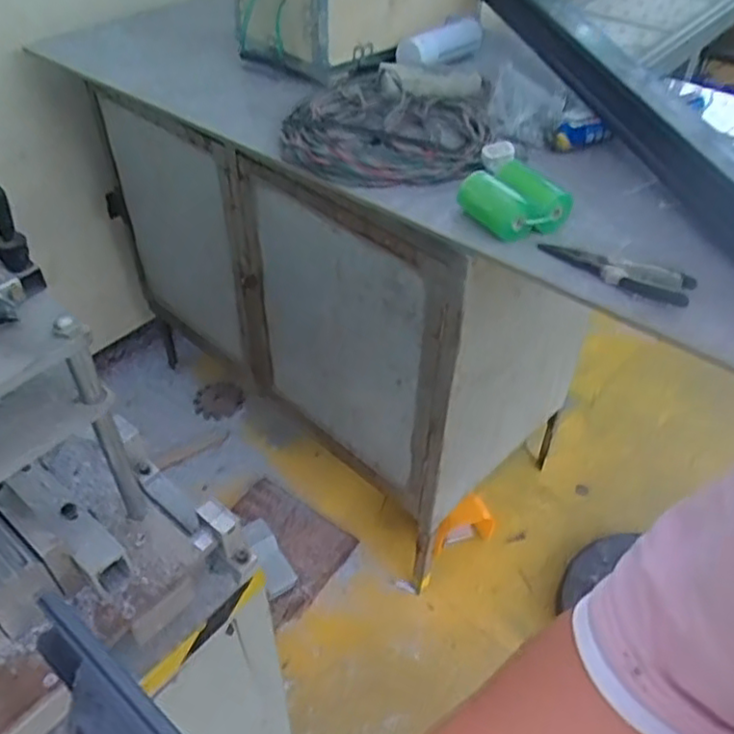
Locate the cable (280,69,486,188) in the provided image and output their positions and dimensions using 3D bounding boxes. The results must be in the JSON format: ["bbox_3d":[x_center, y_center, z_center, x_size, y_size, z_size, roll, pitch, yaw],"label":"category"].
[{"bbox_3d":[0.044,-0.390,1.100,0.299,0.057,0.334,16,46,14],"label":"cable"}]

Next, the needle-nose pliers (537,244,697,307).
[{"bbox_3d":[0.304,-0.121,0.853,0.193,0.020,0.063,23,47,25],"label":"needle-nose pliers"}]

